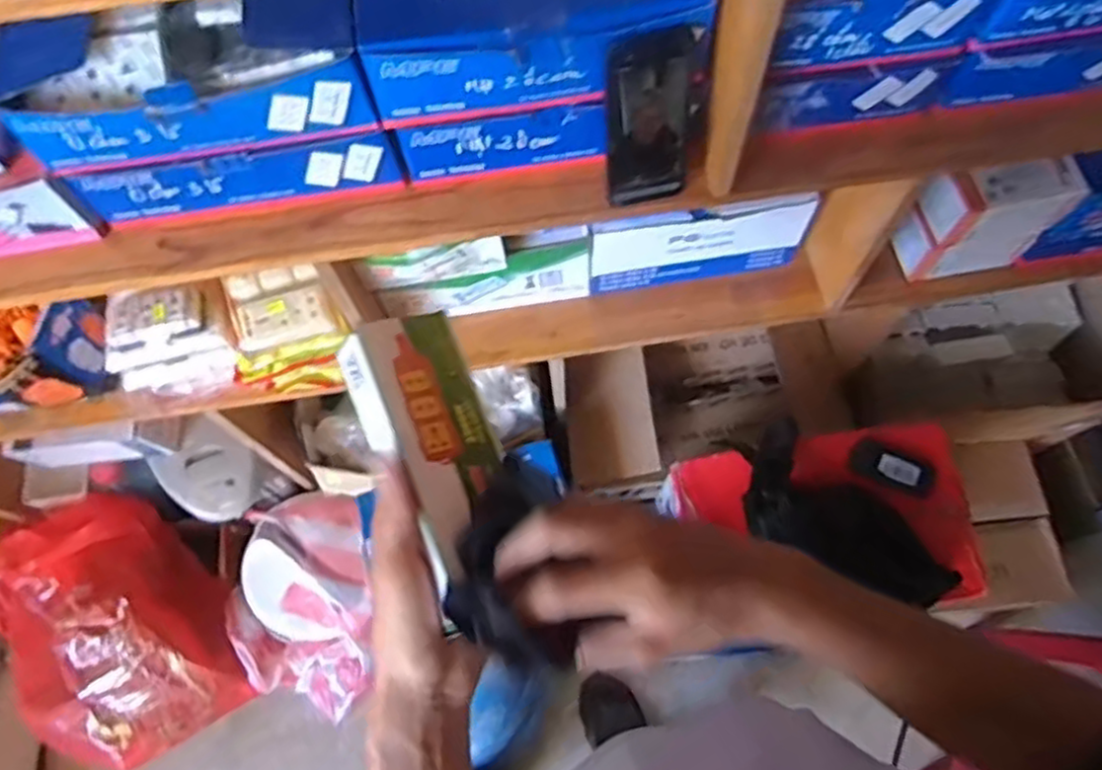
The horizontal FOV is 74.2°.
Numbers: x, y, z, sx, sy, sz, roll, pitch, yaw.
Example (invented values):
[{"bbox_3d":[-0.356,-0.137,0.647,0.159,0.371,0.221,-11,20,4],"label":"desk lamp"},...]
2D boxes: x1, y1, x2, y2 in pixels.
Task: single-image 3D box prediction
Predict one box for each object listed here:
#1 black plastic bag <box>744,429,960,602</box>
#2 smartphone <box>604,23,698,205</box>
[{"bbox_3d":[0.371,0.180,0.933,0.279,0.044,0.131,37,73,15],"label":"black plastic bag"},{"bbox_3d":[0.087,-0.230,0.639,0.078,0.157,0.007,-13,50,-6],"label":"smartphone"}]

